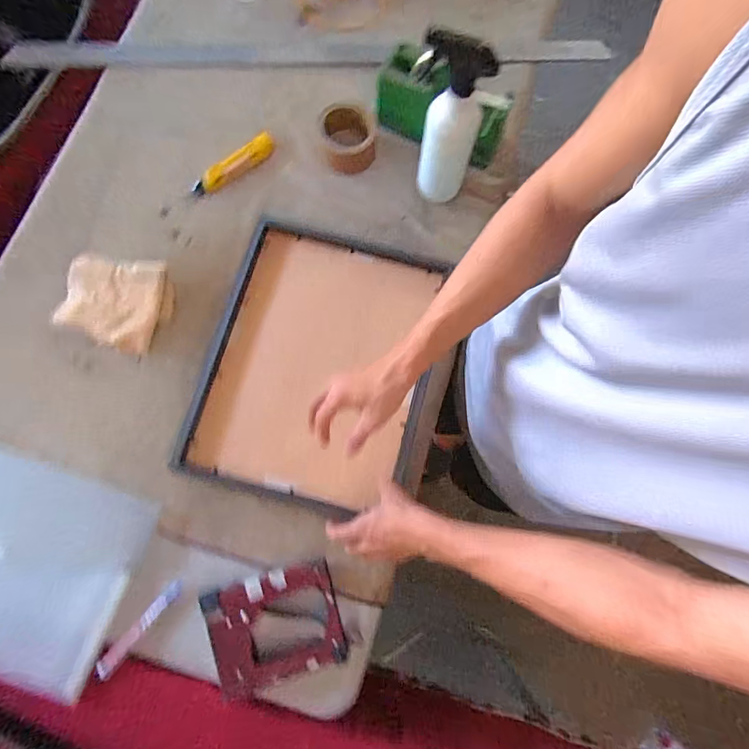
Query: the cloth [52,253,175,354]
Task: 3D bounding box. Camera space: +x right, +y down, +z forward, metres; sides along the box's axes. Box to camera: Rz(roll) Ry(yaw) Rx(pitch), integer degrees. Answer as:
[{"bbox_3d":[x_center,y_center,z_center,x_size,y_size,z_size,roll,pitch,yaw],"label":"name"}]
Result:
[{"bbox_3d":[-0.375,-0.108,0.600,0.154,0.044,0.134,14,78,2],"label":"cloth"}]

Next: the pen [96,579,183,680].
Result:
[{"bbox_3d":[-0.296,0.319,0.523,0.019,0.012,0.131,40,80,7],"label":"pen"}]

